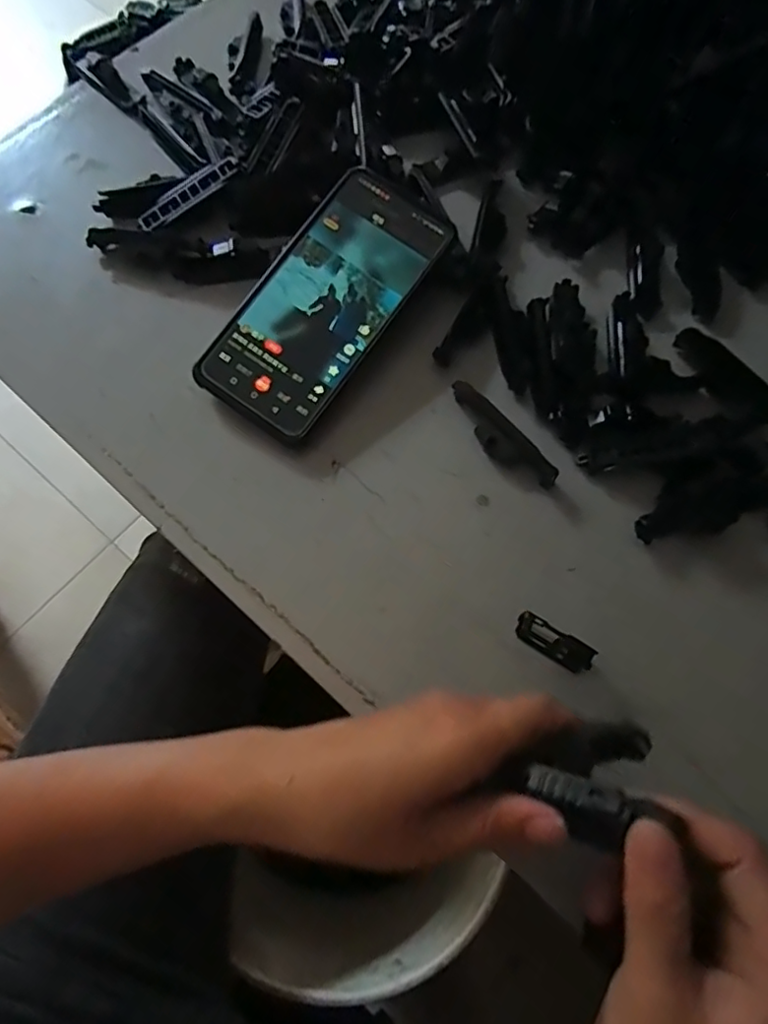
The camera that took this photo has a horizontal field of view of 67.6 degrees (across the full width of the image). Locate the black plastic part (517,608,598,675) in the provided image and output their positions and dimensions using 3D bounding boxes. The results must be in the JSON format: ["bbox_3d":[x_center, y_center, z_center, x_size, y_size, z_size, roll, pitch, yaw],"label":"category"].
[{"bbox_3d":[0.088,0.068,0.298,0.042,0.013,0.013,34,76,9],"label":"black plastic part"}]

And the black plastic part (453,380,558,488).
[{"bbox_3d":[0.067,-0.044,0.332,0.021,0.014,0.079,-40,77,-11],"label":"black plastic part"}]

